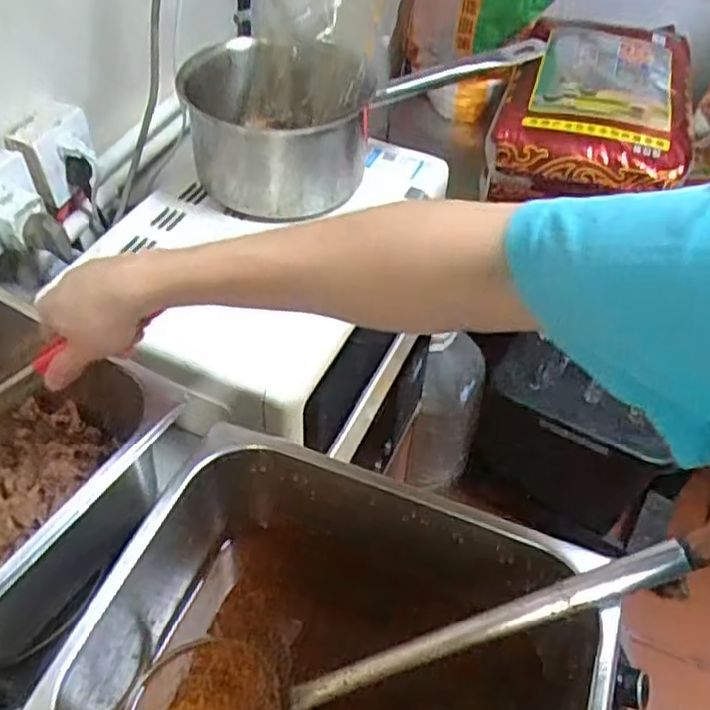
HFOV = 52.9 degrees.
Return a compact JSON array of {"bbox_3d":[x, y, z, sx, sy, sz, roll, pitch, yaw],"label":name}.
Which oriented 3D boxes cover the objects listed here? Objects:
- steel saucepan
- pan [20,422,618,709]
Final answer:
[{"bbox_3d":[-0.009,-0.309,0.853,0.404,0.117,0.210,-27,56,-23],"label":"steel saucepan"},{"bbox_3d":[-0.010,0.241,0.510,0.318,0.192,0.257,18,51,12],"label":"pan"}]

